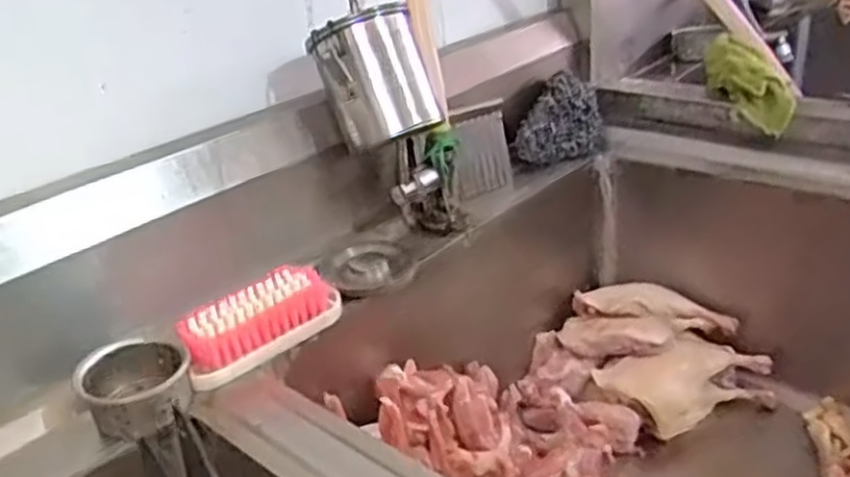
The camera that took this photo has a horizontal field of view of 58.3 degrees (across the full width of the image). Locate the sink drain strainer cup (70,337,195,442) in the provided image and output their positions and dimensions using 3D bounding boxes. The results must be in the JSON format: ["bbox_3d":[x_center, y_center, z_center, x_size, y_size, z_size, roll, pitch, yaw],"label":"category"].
[{"bbox_3d":[-0.201,0.104,0.535,0.071,0.039,0.071,-5,27,3],"label":"sink drain strainer cup"}]

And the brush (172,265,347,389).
[{"bbox_3d":[-0.128,0.064,0.595,0.129,0.041,0.045,-28,34,-35],"label":"brush"}]

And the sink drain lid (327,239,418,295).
[{"bbox_3d":[-0.047,0.024,0.678,0.076,0.019,0.070,-5,27,3],"label":"sink drain lid"}]

